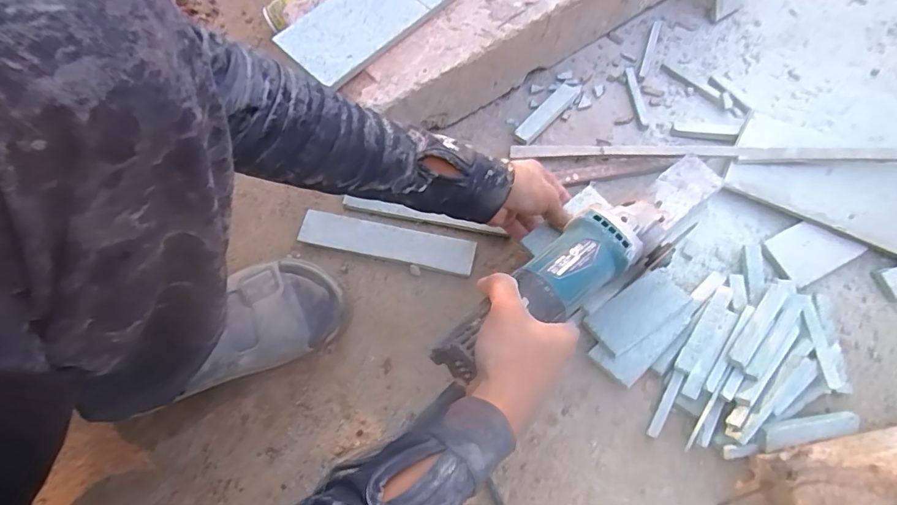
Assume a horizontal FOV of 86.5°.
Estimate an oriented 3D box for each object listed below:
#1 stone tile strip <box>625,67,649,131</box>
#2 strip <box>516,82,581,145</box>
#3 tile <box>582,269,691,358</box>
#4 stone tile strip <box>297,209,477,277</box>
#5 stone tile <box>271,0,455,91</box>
[{"bbox_3d":[0.239,-0.196,0.603,0.014,0.005,0.094,-5,67,0],"label":"stone tile strip"},{"bbox_3d":[0.124,-0.175,0.598,0.026,0.011,0.114,39,74,16],"label":"strip"},{"bbox_3d":[0.192,0.058,0.484,0.101,0.009,0.047,-34,70,-12],"label":"tile"},{"bbox_3d":[-0.069,-0.011,0.535,0.195,0.015,0.038,12,68,7],"label":"stone tile strip"},{"bbox_3d":[-0.089,-0.269,0.537,0.195,0.016,0.109,-41,72,-14],"label":"stone tile"}]

